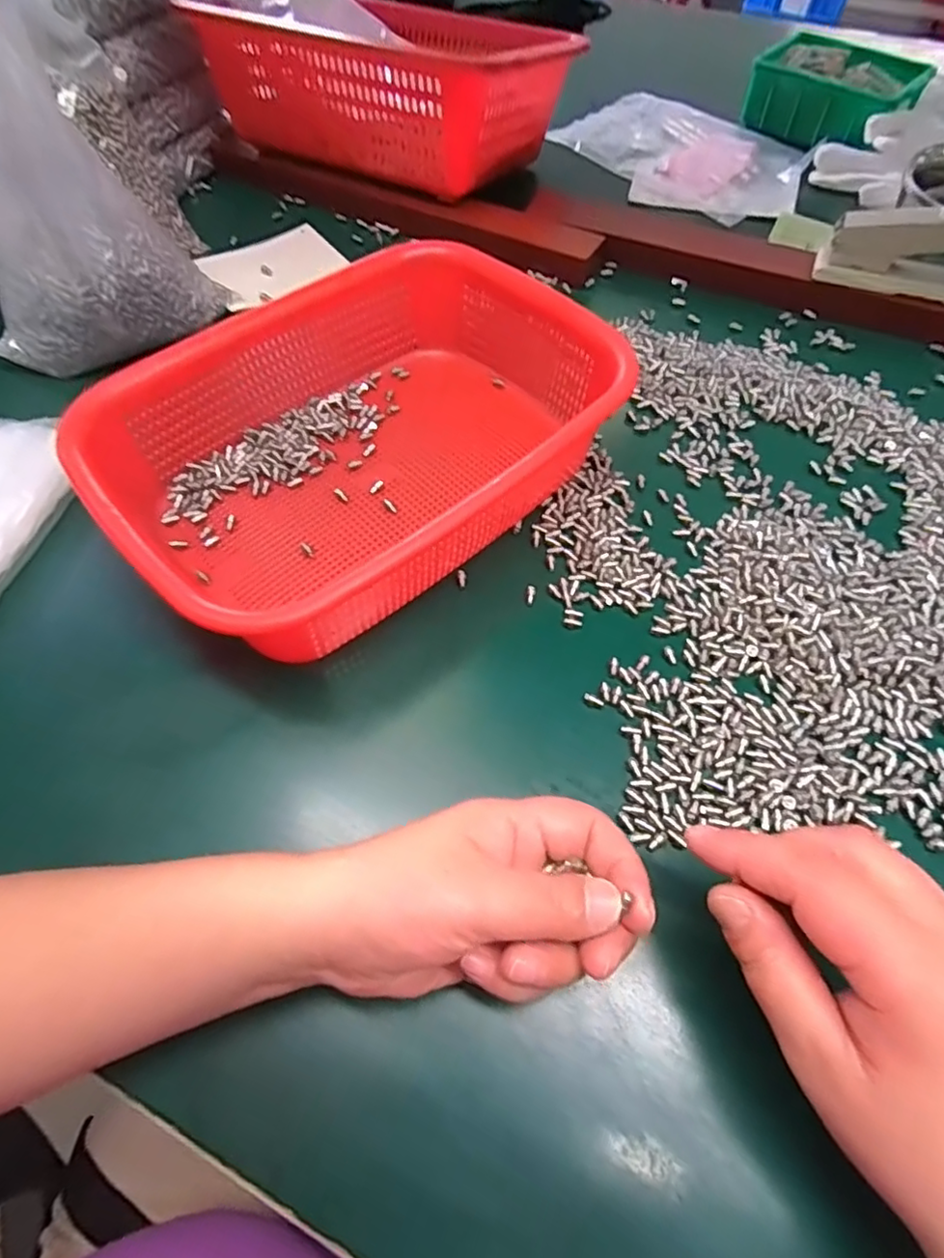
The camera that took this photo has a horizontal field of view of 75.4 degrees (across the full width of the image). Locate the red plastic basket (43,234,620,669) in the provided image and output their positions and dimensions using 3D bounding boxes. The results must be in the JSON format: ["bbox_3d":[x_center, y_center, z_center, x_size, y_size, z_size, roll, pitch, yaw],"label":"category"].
[{"bbox_3d":[-0.059,-0.110,0.357,0.280,0.074,0.203,-40,67,-19],"label":"red plastic basket"}]

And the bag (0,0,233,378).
[{"bbox_3d":[-0.262,-0.274,0.382,0.094,0.194,0.131,23,63,14],"label":"bag"}]

